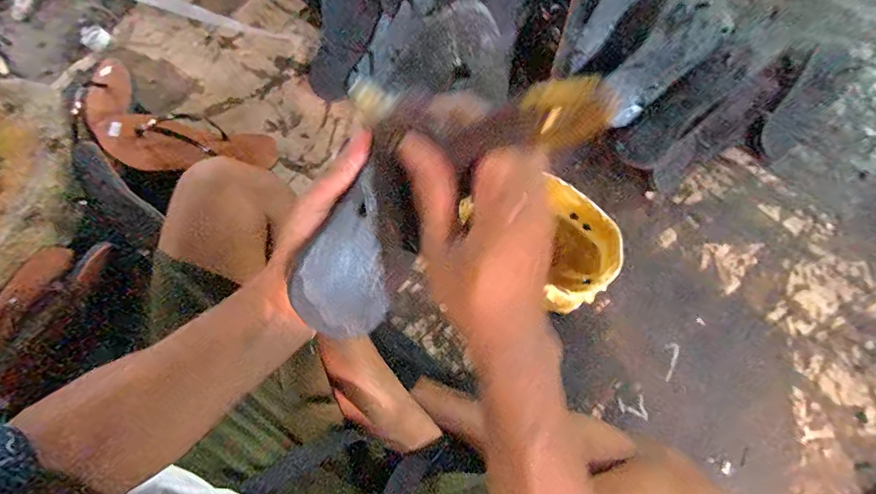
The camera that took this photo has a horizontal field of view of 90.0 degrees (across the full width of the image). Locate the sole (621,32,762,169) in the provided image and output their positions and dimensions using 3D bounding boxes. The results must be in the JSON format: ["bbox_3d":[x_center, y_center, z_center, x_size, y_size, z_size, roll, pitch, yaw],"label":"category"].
[{"bbox_3d":[0.361,-0.209,0.630,0.234,0.066,0.067,-43,77,-10],"label":"sole"}]

